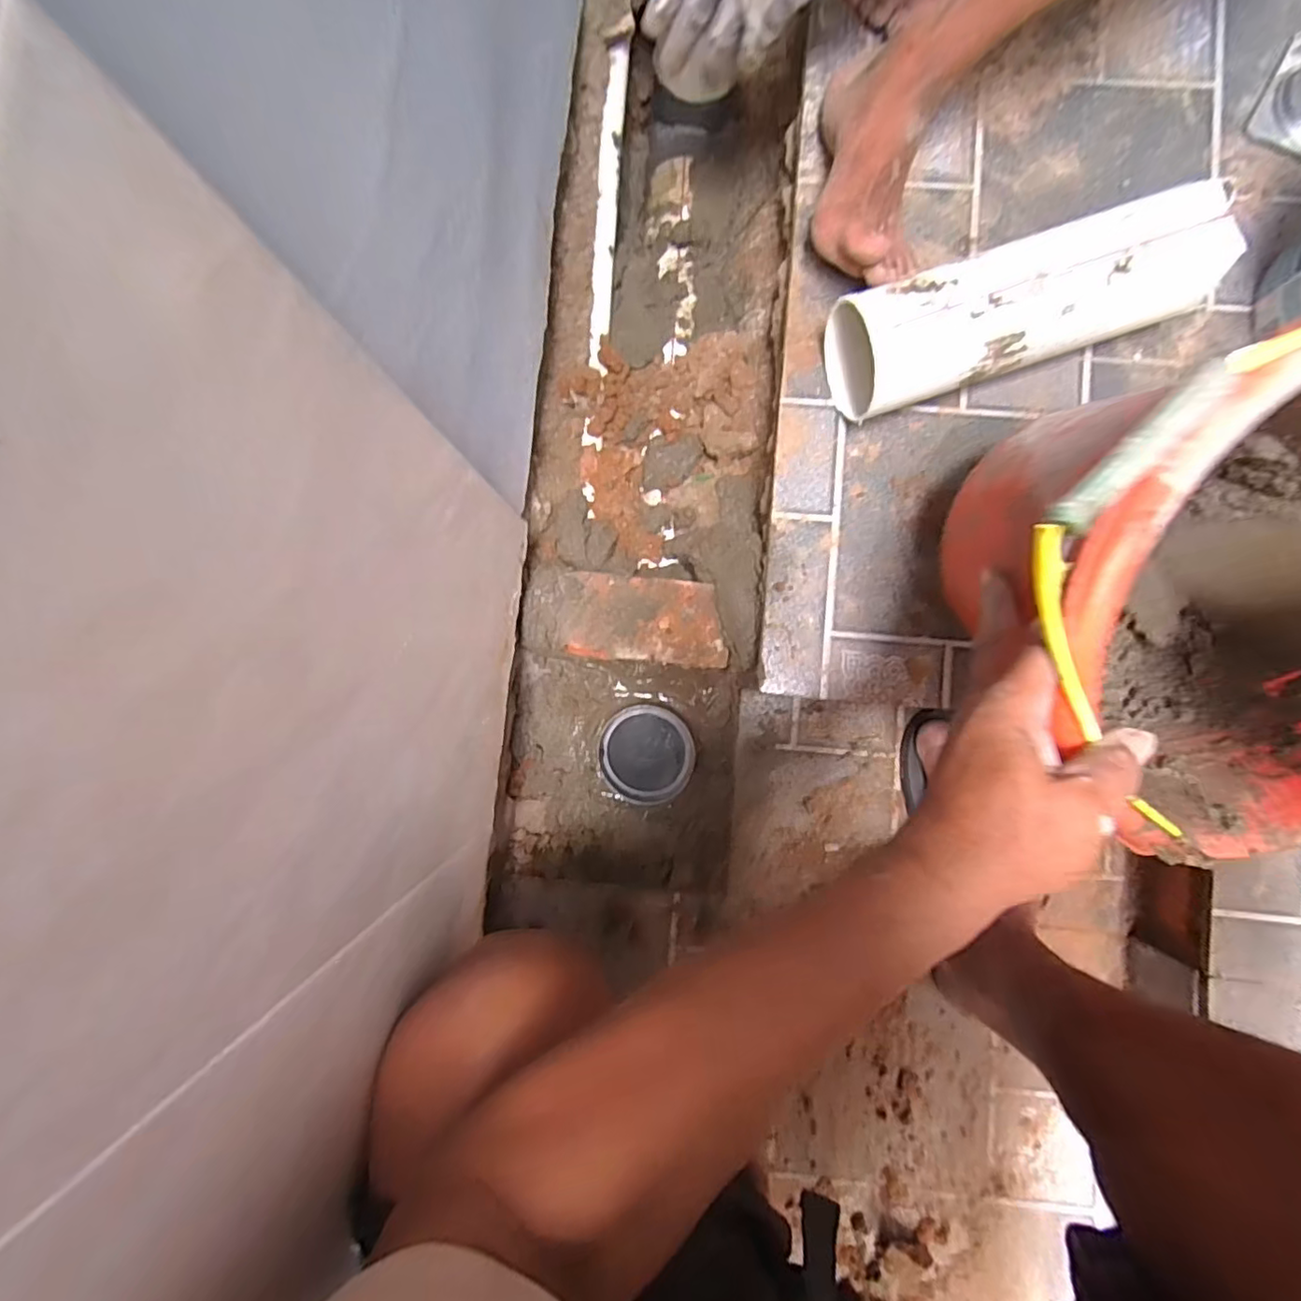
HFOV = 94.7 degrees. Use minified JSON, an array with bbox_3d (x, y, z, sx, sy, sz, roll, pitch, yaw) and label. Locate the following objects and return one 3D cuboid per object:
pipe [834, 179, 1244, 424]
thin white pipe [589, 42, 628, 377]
[{"bbox_3d":[0.287,-0.267,0.473,0.276,0.092,0.090,-16,88,2],"label":"pipe"},{"bbox_3d":[-0.046,-0.455,0.621,0.022,0.017,0.338,4,89,2],"label":"thin white pipe"}]

